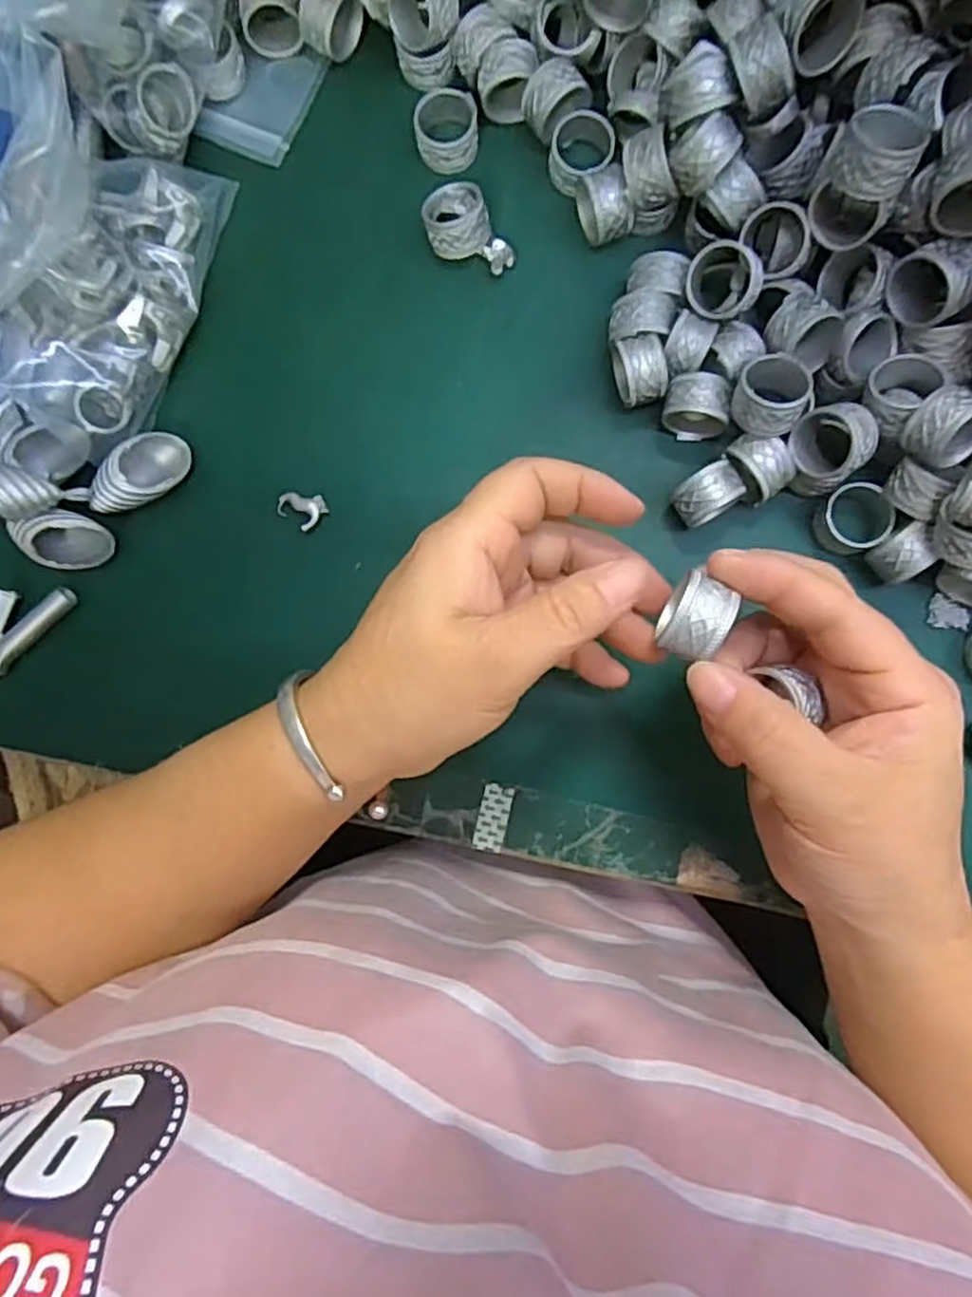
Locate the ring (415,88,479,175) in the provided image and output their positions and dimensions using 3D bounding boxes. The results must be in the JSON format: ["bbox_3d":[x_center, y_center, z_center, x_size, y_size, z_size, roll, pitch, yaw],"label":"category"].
[{"bbox_3d":[-0.017,-0.231,0.320,0.026,0.012,0.030,6,88,5],"label":"ring"}]

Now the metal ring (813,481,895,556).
[{"bbox_3d":[0.153,-0.054,0.300,0.027,0.014,0.027,0,87,5],"label":"metal ring"}]

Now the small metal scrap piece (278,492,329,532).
[{"bbox_3d":[-0.082,-0.063,0.324,0.019,0.005,0.017,37,91,5],"label":"small metal scrap piece"}]

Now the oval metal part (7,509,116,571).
[{"bbox_3d":[-0.188,-0.048,0.320,0.037,0.022,0.025,11,88,5],"label":"oval metal part"}]

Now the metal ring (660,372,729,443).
[{"bbox_3d":[0.088,-0.102,0.304,0.026,0.023,0.021,7,88,5],"label":"metal ring"}]

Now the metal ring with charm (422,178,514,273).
[{"bbox_3d":[-0.009,-0.182,0.316,0.028,0.020,0.039,-37,85,2],"label":"metal ring with charm"}]

